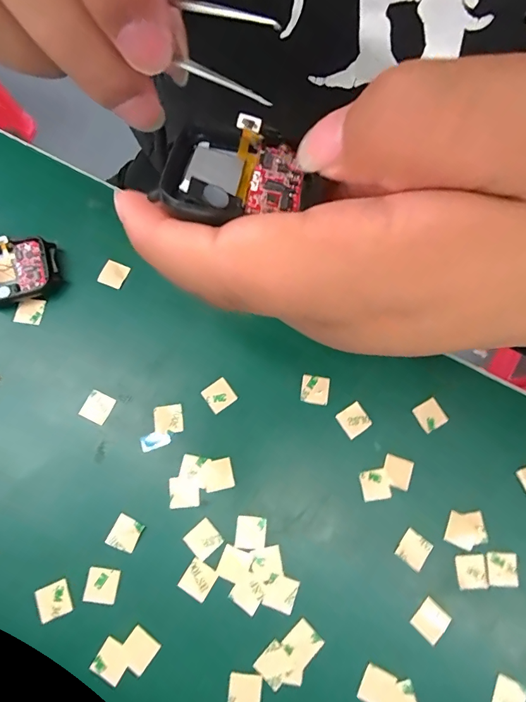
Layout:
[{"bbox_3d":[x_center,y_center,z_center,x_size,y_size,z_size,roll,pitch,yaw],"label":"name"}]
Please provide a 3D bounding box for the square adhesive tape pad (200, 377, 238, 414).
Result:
[{"bbox_3d":[-0.025,0.025,0.224,0.016,0.004,0.015,-37,79,-10],"label":"square adhesive tape pad"}]

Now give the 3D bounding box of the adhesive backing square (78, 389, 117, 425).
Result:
[{"bbox_3d":[-0.092,0.031,0.218,0.015,0.004,0.016,26,77,5],"label":"adhesive backing square"}]

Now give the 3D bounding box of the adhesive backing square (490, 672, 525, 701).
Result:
[{"bbox_3d":[0.119,0.168,0.191,0.015,0.004,0.016,23,69,13],"label":"adhesive backing square"}]

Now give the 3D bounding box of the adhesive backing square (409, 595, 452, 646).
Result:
[{"bbox_3d":[0.085,0.135,0.198,0.015,0.004,0.016,43,80,14],"label":"adhesive backing square"}]

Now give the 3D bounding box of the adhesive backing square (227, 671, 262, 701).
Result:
[{"bbox_3d":[-0.009,0.162,0.187,0.015,0.004,0.015,5,71,6],"label":"adhesive backing square"}]

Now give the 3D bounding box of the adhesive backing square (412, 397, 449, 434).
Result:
[{"bbox_3d":[0.096,0.037,0.226,0.016,0.004,0.015,-31,71,-5],"label":"adhesive backing square"}]

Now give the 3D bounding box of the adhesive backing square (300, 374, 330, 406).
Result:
[{"bbox_3d":[0.030,0.022,0.225,0.016,0.004,0.016,9,76,1],"label":"adhesive backing square"}]

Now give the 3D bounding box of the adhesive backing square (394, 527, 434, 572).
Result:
[{"bbox_3d":[0.079,0.104,0.207,0.015,0.004,0.016,39,77,10],"label":"adhesive backing square"}]

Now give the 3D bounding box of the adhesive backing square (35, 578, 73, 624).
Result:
[{"bbox_3d":[-0.104,0.123,0.195,0.016,0.004,0.015,-23,76,-8],"label":"adhesive backing square"}]

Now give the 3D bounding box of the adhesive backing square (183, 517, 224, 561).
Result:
[{"bbox_3d":[-0.031,0.097,0.204,0.015,0.004,0.015,-42,81,-13],"label":"adhesive backing square"}]

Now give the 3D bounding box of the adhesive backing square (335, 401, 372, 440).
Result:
[{"bbox_3d":[0.051,0.039,0.222,0.016,0.004,0.015,-35,76,-3],"label":"adhesive backing square"}]

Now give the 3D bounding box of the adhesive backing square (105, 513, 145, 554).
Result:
[{"bbox_3d":[-0.071,0.094,0.202,0.015,0.004,0.015,24,76,4],"label":"adhesive backing square"}]

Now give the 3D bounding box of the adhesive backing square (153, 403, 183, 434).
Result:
[{"bbox_3d":[-0.053,0.038,0.219,0.016,0.004,0.015,-9,75,-3],"label":"adhesive backing square"}]

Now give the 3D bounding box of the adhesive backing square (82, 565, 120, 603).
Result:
[{"bbox_3d":[-0.081,0.117,0.197,0.015,0.004,0.015,8,74,0],"label":"adhesive backing square"}]

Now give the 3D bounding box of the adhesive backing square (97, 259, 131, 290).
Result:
[{"bbox_3d":[-0.091,-0.047,0.241,0.015,0.004,0.016,23,77,5],"label":"adhesive backing square"}]

